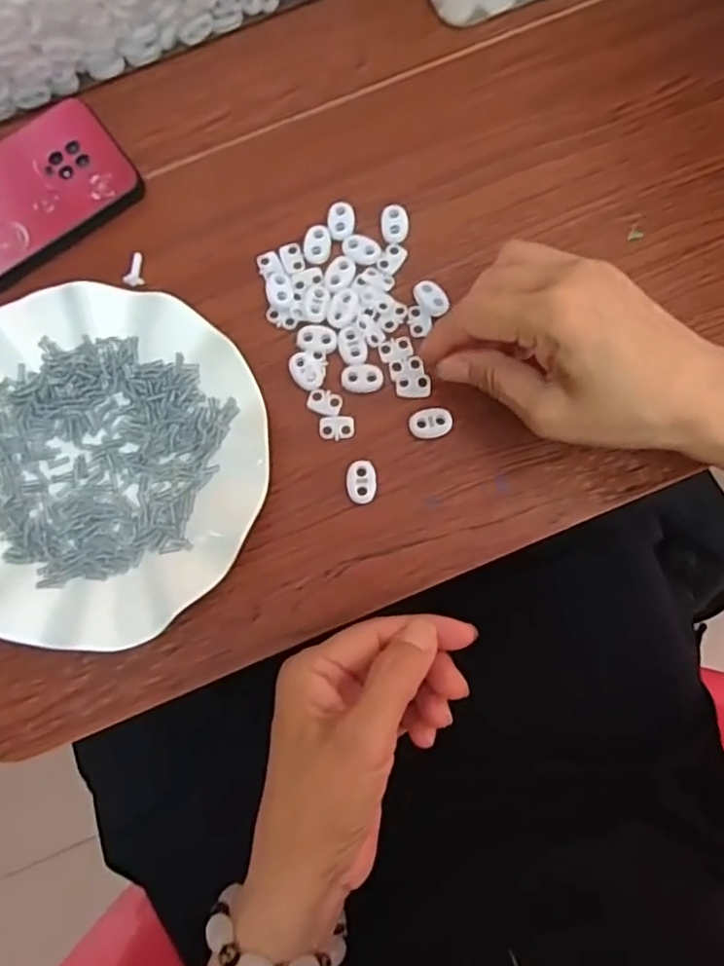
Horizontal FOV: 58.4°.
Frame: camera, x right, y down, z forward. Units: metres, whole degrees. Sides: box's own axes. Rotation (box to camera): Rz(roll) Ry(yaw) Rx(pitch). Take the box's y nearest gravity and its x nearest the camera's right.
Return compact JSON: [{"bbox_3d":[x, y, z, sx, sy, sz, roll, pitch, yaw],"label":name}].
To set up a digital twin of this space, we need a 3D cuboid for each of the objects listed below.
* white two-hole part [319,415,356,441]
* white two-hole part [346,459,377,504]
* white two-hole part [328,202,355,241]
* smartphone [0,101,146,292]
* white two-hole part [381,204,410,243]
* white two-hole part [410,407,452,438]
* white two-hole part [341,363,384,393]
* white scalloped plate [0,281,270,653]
[{"bbox_3d":[-0.014,-0.030,0.351,0.019,0.004,0.013,-7,79,0],"label":"white two-hole part"},{"bbox_3d":[0.000,-0.001,0.344,0.015,0.004,0.023,1,79,2],"label":"white two-hole part"},{"bbox_3d":[-0.012,-0.152,0.373,0.015,0.004,0.023,1,79,2],"label":"white two-hole part"},{"bbox_3d":[-0.214,-0.156,0.377,0.162,0.010,0.078,-38,81,-5],"label":"smartphone"},{"bbox_3d":[0.019,-0.150,0.372,0.016,0.004,0.021,-7,79,0],"label":"white two-hole part"},{"bbox_3d":[0.037,-0.033,0.350,0.022,0.004,0.016,-6,79,0],"label":"white two-hole part"},{"bbox_3d":[0.000,-0.057,0.354,0.022,0.004,0.016,-10,79,0],"label":"white two-hole part"},{"bbox_3d":[-0.142,-0.011,0.339,0.180,0.022,0.178,0,79,1],"label":"white scalloped plate"}]

